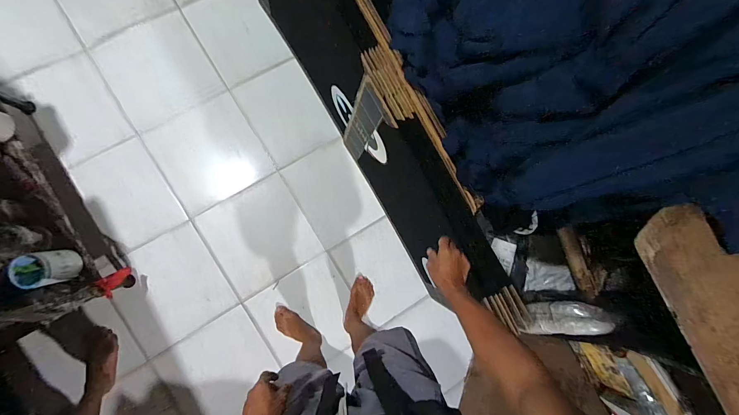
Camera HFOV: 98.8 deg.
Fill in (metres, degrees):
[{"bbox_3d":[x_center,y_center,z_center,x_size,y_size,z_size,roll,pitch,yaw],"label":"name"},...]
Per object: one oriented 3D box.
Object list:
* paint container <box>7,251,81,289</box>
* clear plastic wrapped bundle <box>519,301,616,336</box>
[{"bbox_3d":[-0.987,0.186,0.982,0.112,0.141,0.104,1,86,-8],"label":"paint container"},{"bbox_3d":[0.634,0.358,1.029,0.081,0.255,0.108,-12,87,-51],"label":"clear plastic wrapped bundle"}]

